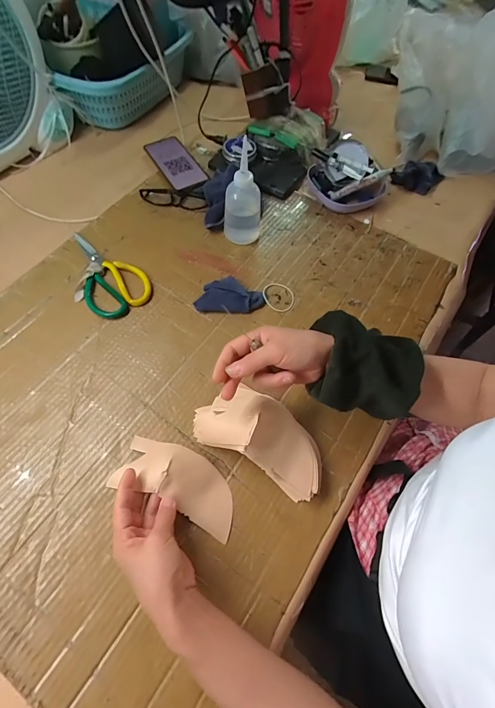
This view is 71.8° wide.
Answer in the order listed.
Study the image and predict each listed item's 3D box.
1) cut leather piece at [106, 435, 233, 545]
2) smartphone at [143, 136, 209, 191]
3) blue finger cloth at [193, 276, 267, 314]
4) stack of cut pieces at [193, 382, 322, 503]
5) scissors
[{"bbox_3d":[-0.084,0.159,0.419,0.159,0.044,0.082,32,66,7],"label":"cut leather piece"},{"bbox_3d":[-0.145,-0.388,0.696,0.073,0.013,0.156,-28,67,-15],"label":"smartphone"},{"bbox_3d":[-0.027,-0.095,0.559,0.106,0.017,0.063,3,63,-1],"label":"blue finger cloth"},{"bbox_3d":[0.021,0.101,0.431,0.174,0.075,0.086,31,66,8],"label":"stack of cut pieces"},{"bbox_3d":[-0.236,-0.143,0.574,0.100,0.013,0.188,-26,67,-15],"label":"scissors"}]

